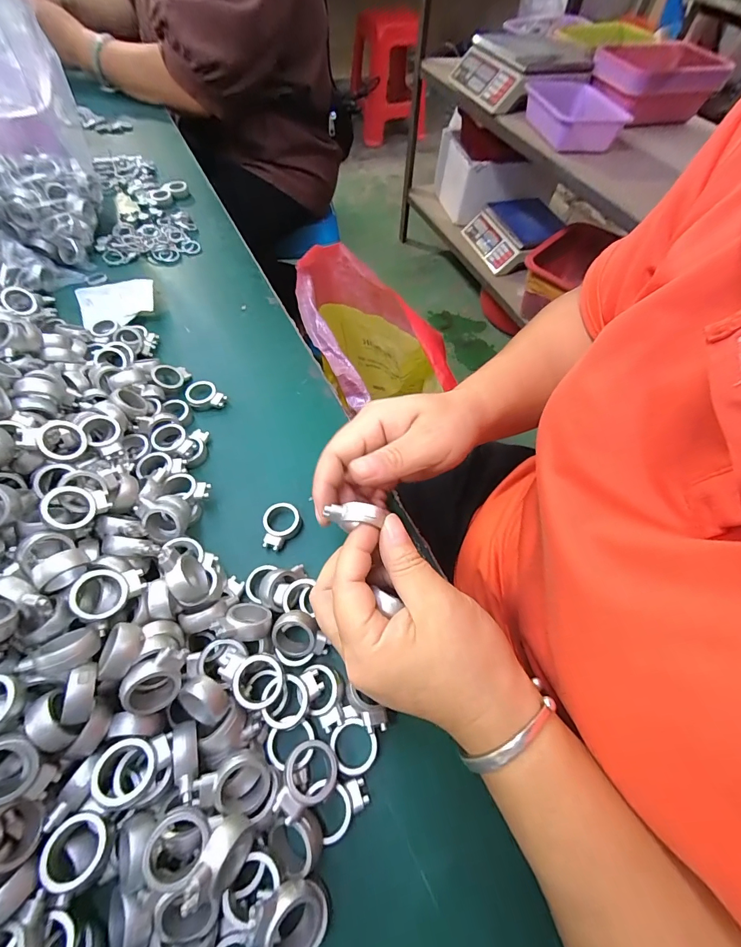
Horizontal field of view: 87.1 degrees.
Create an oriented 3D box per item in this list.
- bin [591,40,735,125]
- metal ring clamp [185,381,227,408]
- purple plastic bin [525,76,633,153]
[{"bbox_3d":[0.747,-1.044,1.036,0.315,0.126,0.197,-21,62,-14],"label":"bin"},{"bbox_3d":[-0.143,-0.068,0.339,0.031,0.011,0.028,-21,62,-14],"label":"metal ring clamp"},{"bbox_3d":[0.506,-0.907,0.983,0.224,0.069,0.239,-7,60,-7],"label":"purple plastic bin"}]

